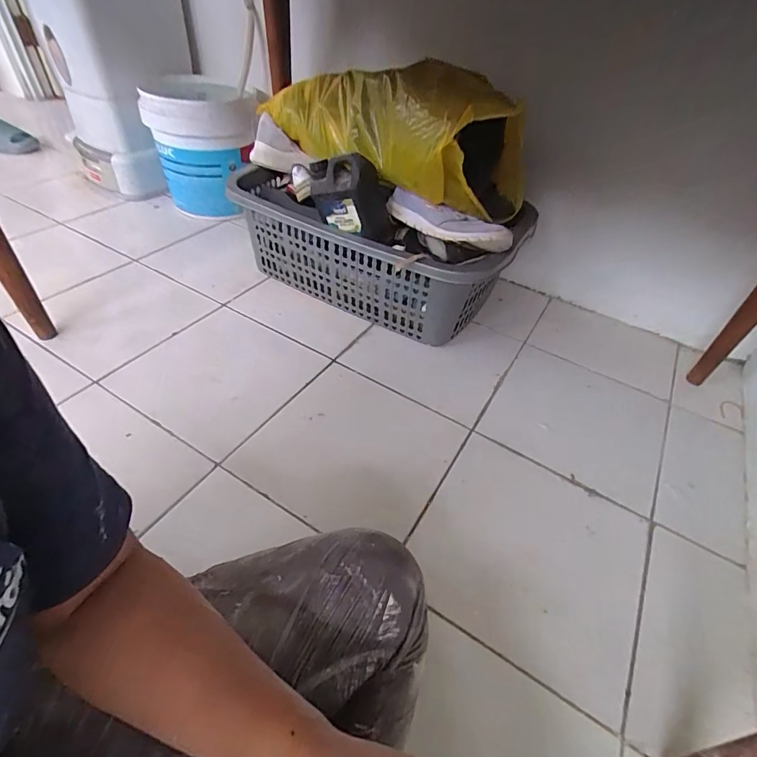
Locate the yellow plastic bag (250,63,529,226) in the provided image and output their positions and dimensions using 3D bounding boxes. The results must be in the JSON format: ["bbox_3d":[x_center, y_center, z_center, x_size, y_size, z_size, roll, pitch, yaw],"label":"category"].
[{"bbox_3d":[0.005,-0.470,0.782,0.200,0.181,0.511,-29,54,-29],"label":"yellow plastic bag"}]

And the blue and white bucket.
[{"bbox_3d":[-0.459,-0.627,1.164,0.264,0.297,0.221,18,46,12],"label":"blue and white bucket"}]

